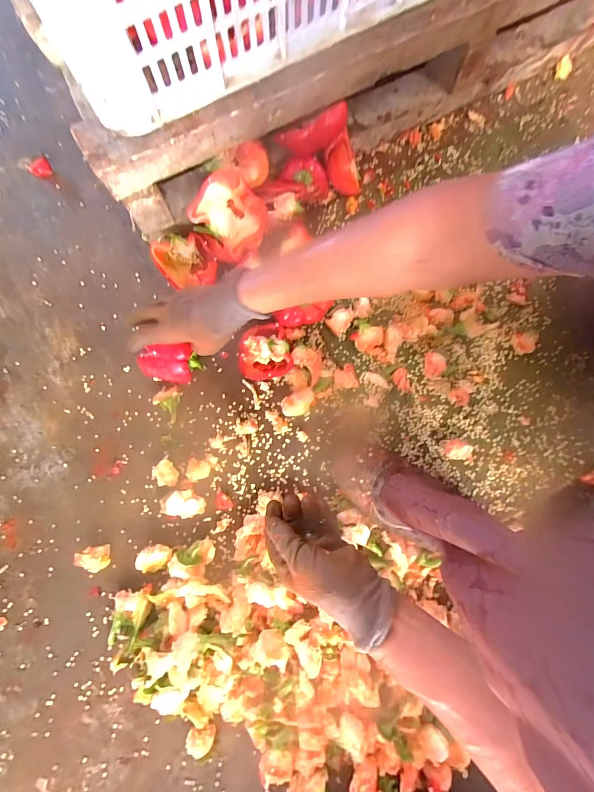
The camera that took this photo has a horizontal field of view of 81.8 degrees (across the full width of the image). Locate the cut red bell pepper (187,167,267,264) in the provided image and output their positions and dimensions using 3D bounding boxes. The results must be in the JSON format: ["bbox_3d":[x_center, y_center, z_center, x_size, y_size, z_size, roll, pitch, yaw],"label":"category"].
[{"bbox_3d":[-0.098,-0.263,0.508,0.102,0.060,0.112,-39,125,18],"label":"cut red bell pepper"}]

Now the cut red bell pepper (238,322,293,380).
[{"bbox_3d":[-0.048,-0.063,0.499,0.072,0.049,0.079,0,80,0],"label":"cut red bell pepper"}]

